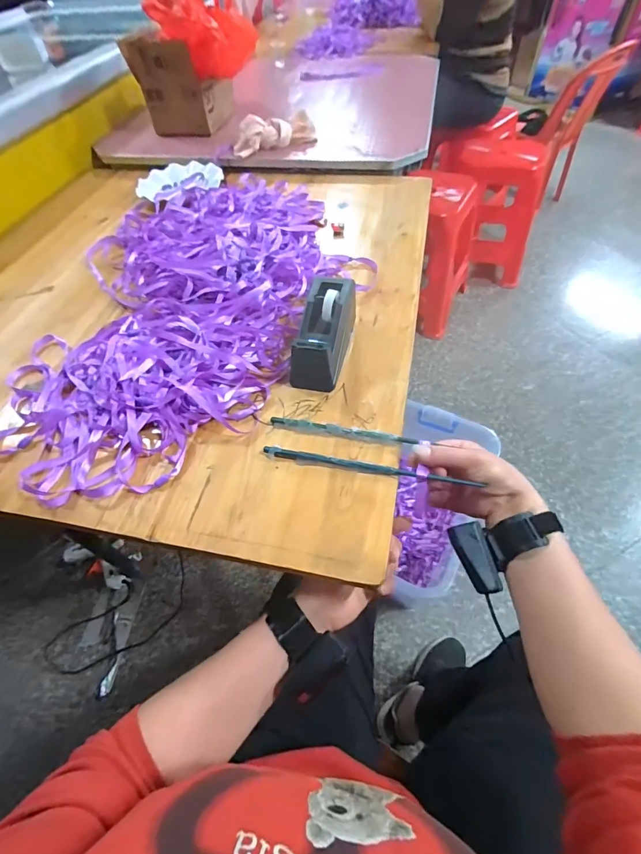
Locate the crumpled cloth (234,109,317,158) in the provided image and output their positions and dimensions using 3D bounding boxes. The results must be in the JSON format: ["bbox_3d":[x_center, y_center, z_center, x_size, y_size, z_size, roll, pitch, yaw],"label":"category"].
[{"bbox_3d":[-0.106,-0.682,0.910,0.196,0.057,0.070,-31,58,-18],"label":"crumpled cloth"}]

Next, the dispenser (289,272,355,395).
[{"bbox_3d":[0.005,-0.127,0.515,0.058,0.083,0.161,11,68,13],"label":"dispenser"}]

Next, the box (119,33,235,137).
[{"bbox_3d":[-0.342,-0.849,0.974,0.184,0.173,0.133,8,55,9],"label":"box"}]

